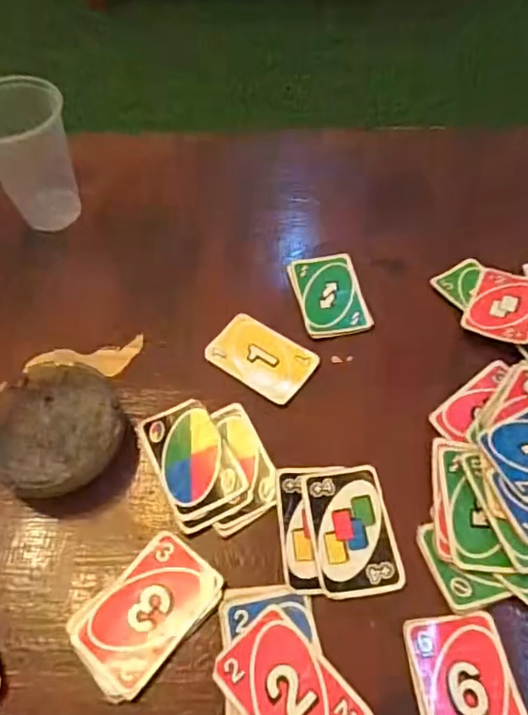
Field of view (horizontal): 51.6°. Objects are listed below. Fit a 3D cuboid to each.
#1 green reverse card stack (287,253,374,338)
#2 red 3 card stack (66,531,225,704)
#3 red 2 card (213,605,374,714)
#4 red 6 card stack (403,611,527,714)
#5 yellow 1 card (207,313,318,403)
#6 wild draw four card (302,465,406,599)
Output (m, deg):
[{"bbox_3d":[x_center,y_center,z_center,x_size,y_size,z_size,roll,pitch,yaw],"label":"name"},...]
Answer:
[{"bbox_3d":[0.057,-0.056,0.479,0.058,0.004,0.085,-10,57,-5],"label":"green reverse card stack"},{"bbox_3d":[-0.074,0.158,0.340,0.059,0.004,0.089,35,64,22],"label":"red 3 card stack"},{"bbox_3d":[0.015,0.193,0.314,0.056,0.004,0.084,-36,60,-25],"label":"red 2 card"},{"bbox_3d":[0.118,0.195,0.314,0.058,0.005,0.085,-7,56,-3],"label":"red 6 card stack"},{"bbox_3d":[-0.003,0.000,0.449,0.085,0.004,0.056,30,64,21],"label":"yellow 1 card"},{"bbox_3d":[0.059,0.115,0.370,0.053,0.004,0.084,-7,56,-3],"label":"wild draw four card"}]

